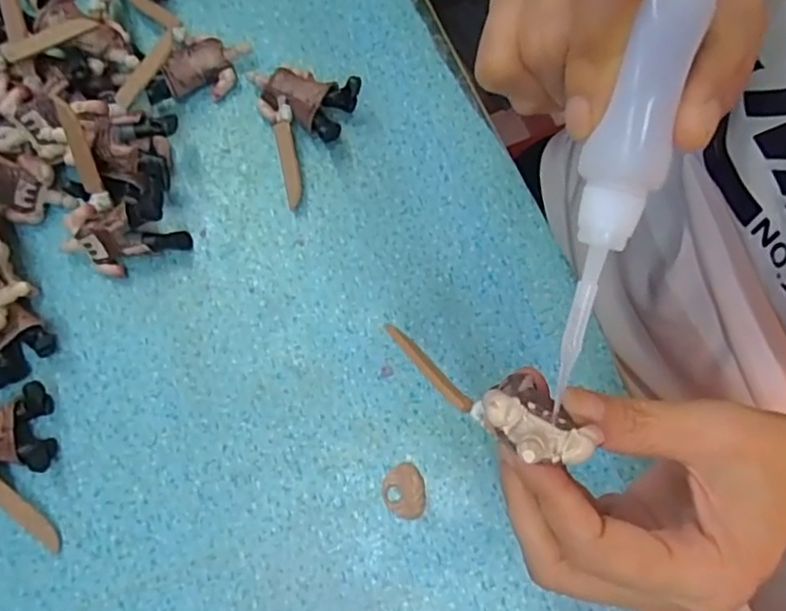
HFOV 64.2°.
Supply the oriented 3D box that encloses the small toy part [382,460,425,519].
[{"bbox_3d":[0.005,0.085,0.288,0.019,0.008,0.025,-8,76,-3],"label":"small toy part"}]

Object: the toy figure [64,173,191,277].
[{"bbox_3d":[-0.131,-0.035,0.307,0.053,0.033,0.035,-35,79,-9],"label":"toy figure"}]

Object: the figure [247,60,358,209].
[{"bbox_3d":[-0.041,-0.098,0.331,0.052,0.021,0.075,-19,77,-6],"label":"figure"}]

